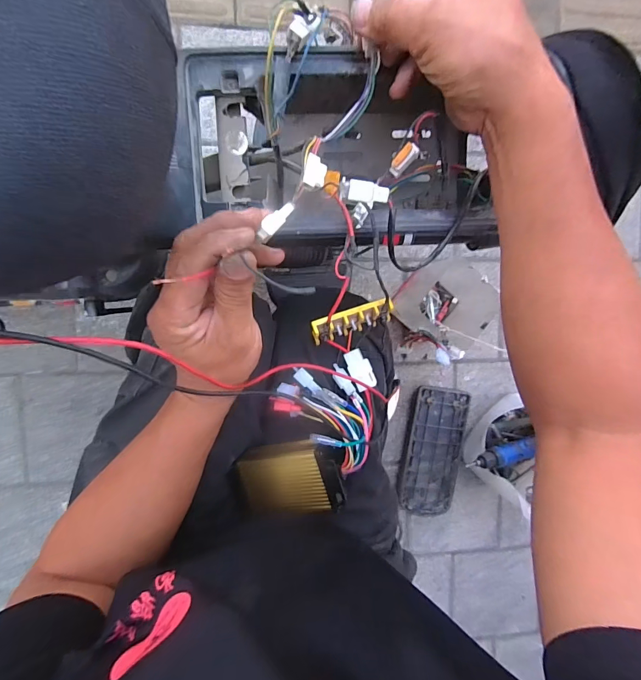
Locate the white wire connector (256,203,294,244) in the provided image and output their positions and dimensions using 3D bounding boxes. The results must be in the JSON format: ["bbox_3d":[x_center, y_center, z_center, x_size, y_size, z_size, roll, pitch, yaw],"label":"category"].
[{"bbox_3d":[-0.030,-0.081,0.255,0.010,0.004,0.036,38,69,-8],"label":"white wire connector"}]

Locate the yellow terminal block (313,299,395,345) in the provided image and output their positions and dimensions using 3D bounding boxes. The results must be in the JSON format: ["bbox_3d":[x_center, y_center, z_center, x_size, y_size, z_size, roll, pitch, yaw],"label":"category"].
[{"bbox_3d":[0.029,-0.016,0.369,0.074,0.036,0.019,-8,60,1],"label":"yellow terminal block"}]

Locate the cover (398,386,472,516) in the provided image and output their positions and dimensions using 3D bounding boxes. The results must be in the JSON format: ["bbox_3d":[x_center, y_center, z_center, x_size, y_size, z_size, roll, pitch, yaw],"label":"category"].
[{"bbox_3d":[0.263,0.261,0.877,0.136,0.033,0.304,7,94,-7],"label":"cover"}]

